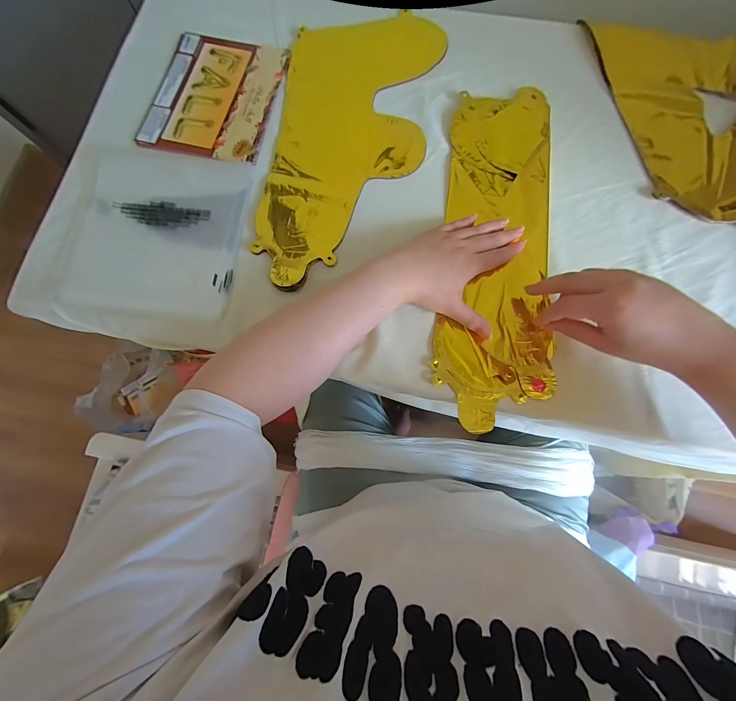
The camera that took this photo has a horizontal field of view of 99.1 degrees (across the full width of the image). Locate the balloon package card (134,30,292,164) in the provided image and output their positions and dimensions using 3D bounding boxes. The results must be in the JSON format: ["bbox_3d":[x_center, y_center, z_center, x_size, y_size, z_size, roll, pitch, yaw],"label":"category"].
[{"bbox_3d":[-0.207,-0.349,0.430,0.162,0.006,0.190,12,79,4],"label":"balloon package card"}]

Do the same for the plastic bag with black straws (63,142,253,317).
[{"bbox_3d":[-0.258,-0.145,0.391,0.203,0.014,0.203,7,79,3],"label":"plastic bag with black straws"}]

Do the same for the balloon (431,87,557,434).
[{"bbox_3d":[0.155,-0.127,0.375,0.126,0.013,0.424,6,79,3],"label":"balloon"}]

